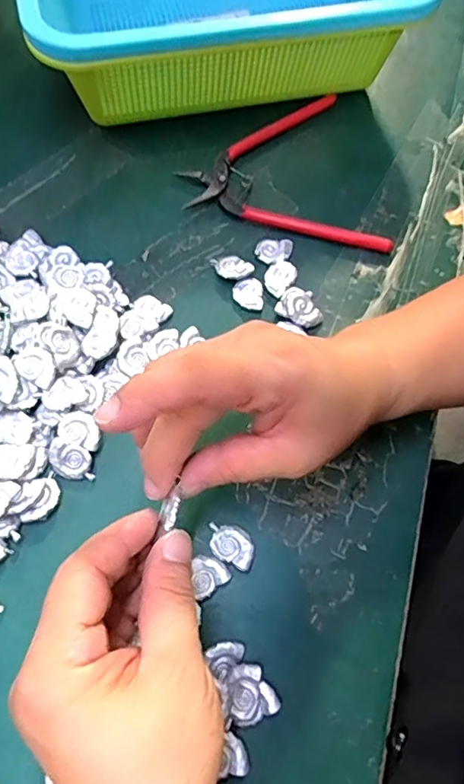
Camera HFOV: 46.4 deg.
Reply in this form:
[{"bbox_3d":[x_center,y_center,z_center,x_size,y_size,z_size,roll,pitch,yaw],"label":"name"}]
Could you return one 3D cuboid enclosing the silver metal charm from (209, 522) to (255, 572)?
[{"bbox_3d":[0.000,0.078,0.278,0.027,0.006,0.018,29,68,11],"label":"silver metal charm"}]

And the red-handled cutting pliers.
[{"bbox_3d":[0.031,-0.144,0.375,0.123,0.013,0.135,-12,67,-7],"label":"red-handled cutting pliers"}]

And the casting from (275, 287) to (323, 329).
[{"bbox_3d":[0.043,-0.053,0.334,0.028,0.008,0.026,1,66,-1],"label":"casting"}]

